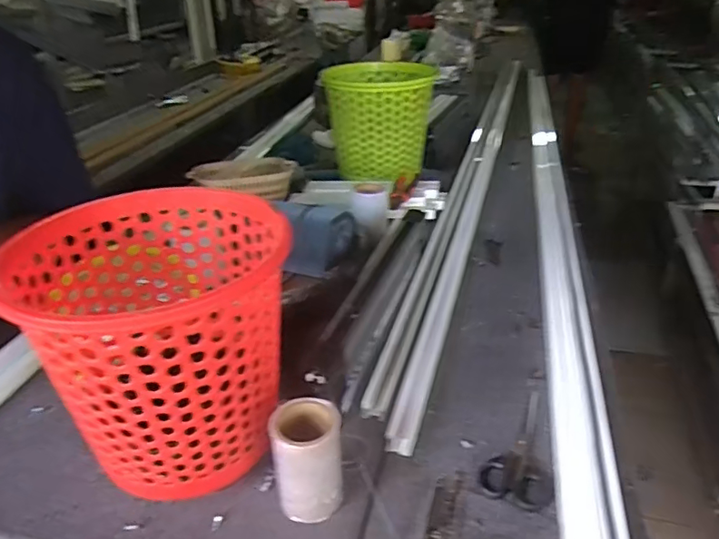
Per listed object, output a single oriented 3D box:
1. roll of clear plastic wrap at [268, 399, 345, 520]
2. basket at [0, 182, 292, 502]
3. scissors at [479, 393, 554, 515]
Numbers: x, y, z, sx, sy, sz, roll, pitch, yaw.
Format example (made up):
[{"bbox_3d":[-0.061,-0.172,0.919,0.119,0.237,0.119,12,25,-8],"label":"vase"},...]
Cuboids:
[{"bbox_3d":[-0.048,0.182,0.523,0.062,0.102,0.060,-1,30,1],"label":"roll of clear plastic wrap"},{"bbox_3d":[-0.187,0.079,0.552,0.234,0.243,0.234,22,38,34],"label":"basket"},{"bbox_3d":[0.182,0.191,0.599,0.068,0.007,0.166,11,33,20],"label":"scissors"}]

